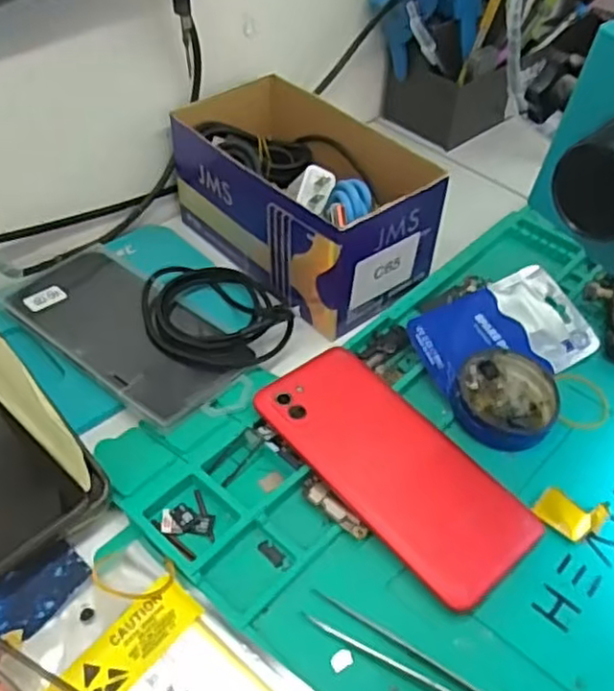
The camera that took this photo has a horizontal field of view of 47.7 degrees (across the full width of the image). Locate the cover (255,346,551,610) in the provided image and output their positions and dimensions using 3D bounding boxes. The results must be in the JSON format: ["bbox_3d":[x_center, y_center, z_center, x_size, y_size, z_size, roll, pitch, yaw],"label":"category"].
[{"bbox_3d":[0.048,0.063,0.384,0.075,0.009,0.161,-32,62,-30],"label":"cover"}]

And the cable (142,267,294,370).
[{"bbox_3d":[-0.062,-0.031,0.451,0.086,0.035,0.096,-16,50,-20],"label":"cable"}]

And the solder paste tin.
[{"bbox_3d":[0.123,0.030,0.423,0.059,0.019,0.071,33,51,24],"label":"solder paste tin"}]

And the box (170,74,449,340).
[{"bbox_3d":[-0.003,-0.108,0.496,0.107,0.083,0.182,-30,56,-30],"label":"box"}]

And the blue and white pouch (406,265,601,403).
[{"bbox_3d":[0.128,-0.009,0.456,0.115,0.023,0.073,-20,51,-23],"label":"blue and white pouch"}]

